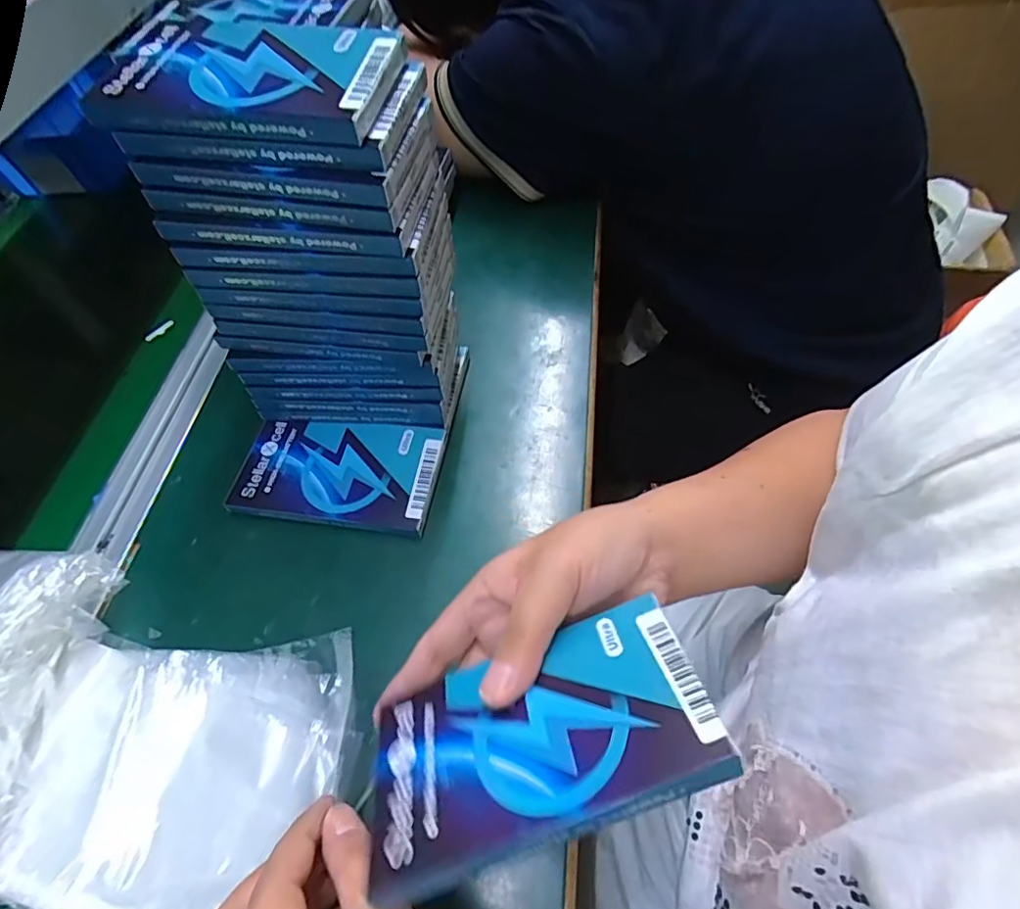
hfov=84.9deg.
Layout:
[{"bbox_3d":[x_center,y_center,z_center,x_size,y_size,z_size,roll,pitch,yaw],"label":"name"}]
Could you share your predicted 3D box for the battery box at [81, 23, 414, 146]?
[{"bbox_3d":[-0.123,-0.180,0.264,0.131,0.017,0.074,7,59,10],"label":"battery box"}]

